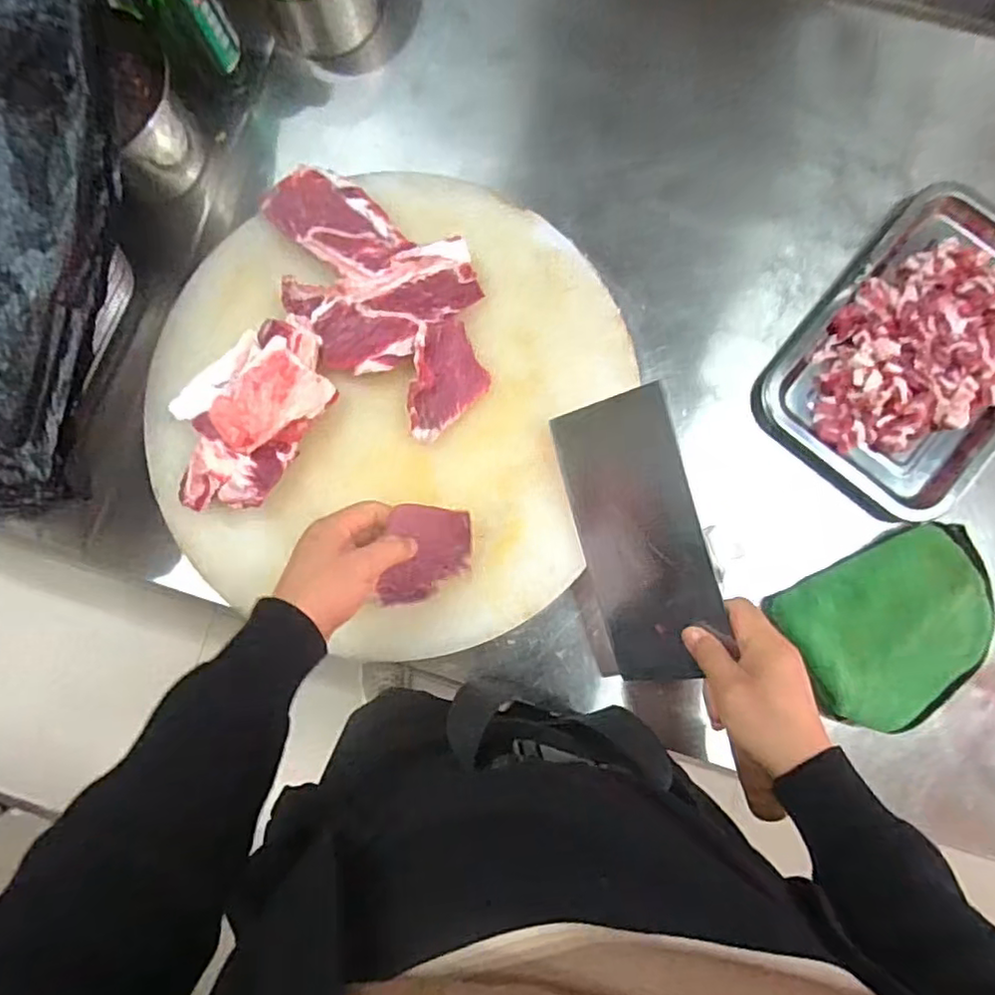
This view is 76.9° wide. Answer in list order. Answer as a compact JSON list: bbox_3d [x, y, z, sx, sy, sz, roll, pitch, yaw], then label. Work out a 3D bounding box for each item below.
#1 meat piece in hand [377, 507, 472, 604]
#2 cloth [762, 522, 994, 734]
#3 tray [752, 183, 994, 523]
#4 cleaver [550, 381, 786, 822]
[{"bbox_3d":[-0.061,0.049,0.530,0.078,0.020,0.082,-4,96,-39],"label":"meat piece in hand"},{"bbox_3d":[0.366,0.120,0.579,0.179,0.037,0.143,-24,84,-1],"label":"cloth"},{"bbox_3d":[0.423,-0.149,0.609,0.223,0.043,0.330,39,86,5],"label":"tray"},{"bbox_3d":[0.137,0.080,0.517,0.112,0.027,0.332,-20,84,43],"label":"cleaver"}]

